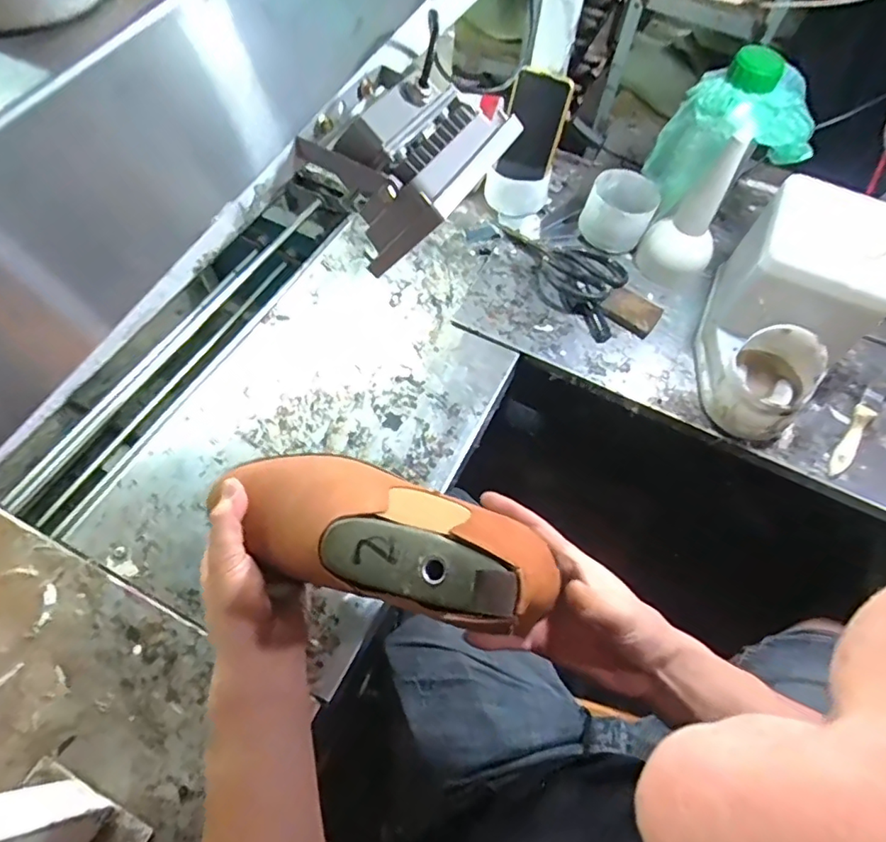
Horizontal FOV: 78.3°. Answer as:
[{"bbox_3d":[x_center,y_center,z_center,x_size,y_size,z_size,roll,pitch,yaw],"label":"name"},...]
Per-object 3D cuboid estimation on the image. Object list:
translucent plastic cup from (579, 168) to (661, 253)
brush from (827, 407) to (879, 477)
[{"bbox_3d":[0.235,-0.278,0.727,0.086,0.065,0.087,1,60,-2],"label":"translucent plastic cup"},{"bbox_3d":[0.466,0.015,0.616,0.022,0.023,0.116,41,66,19],"label":"brush"}]

